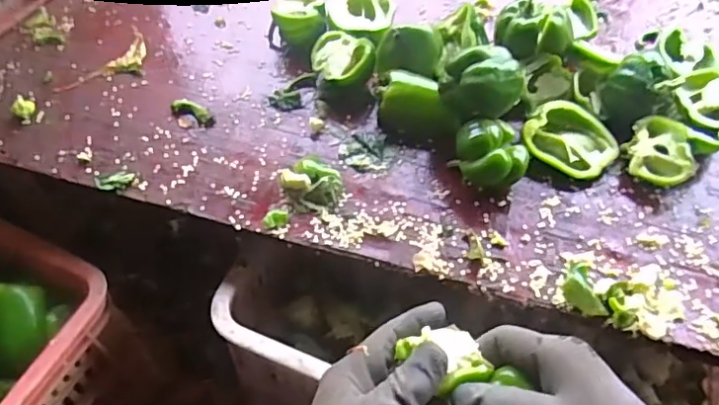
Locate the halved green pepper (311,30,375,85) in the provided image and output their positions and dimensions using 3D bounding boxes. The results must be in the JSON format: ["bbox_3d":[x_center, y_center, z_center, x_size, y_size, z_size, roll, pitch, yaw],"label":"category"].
[{"bbox_3d":[-0.018,-0.150,0.606,0.067,0.049,0.068,-4,54,-3],"label":"halved green pepper"}]

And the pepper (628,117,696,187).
[{"bbox_3d":[0.294,-0.046,0.550,0.057,0.039,0.067,25,58,17],"label":"pepper"}]

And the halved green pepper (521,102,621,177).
[{"bbox_3d":[0.211,-0.062,0.560,0.086,0.030,0.070,30,59,19],"label":"halved green pepper"}]

